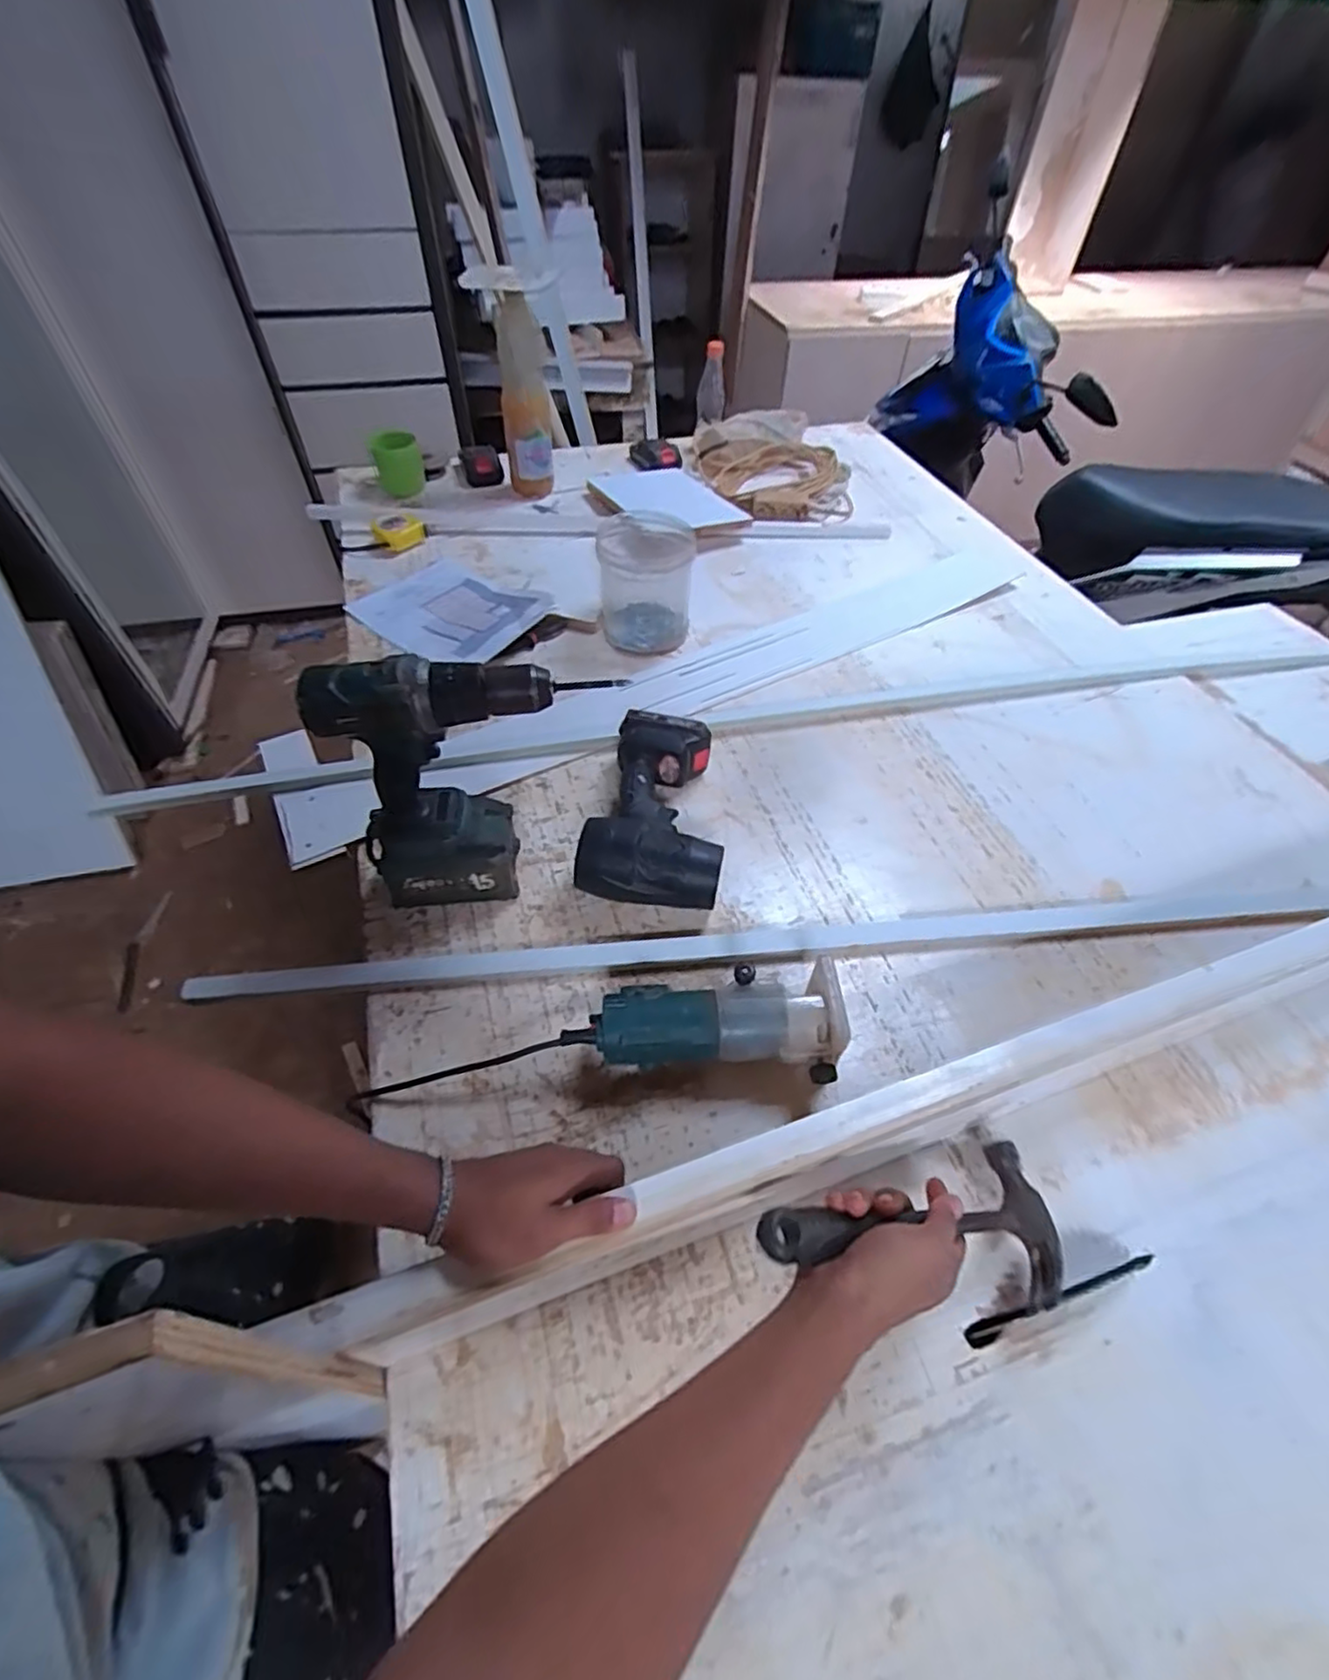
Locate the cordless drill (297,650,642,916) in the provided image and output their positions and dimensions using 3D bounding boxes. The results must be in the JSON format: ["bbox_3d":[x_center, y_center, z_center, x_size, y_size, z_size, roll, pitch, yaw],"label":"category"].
[{"bbox_3d":[-0.196,-0.050,0.667,0.224,0.291,0.073,-5,50,-8],"label":"cordless drill"}]

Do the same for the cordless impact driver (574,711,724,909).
[{"bbox_3d":[-0.002,-0.030,0.786,0.146,0.088,0.247,9,50,5],"label":"cordless impact driver"}]

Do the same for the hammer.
[{"bbox_3d":[0.181,0.288,0.477,0.246,0.039,0.105,2,47,-24],"label":"hammer"}]

